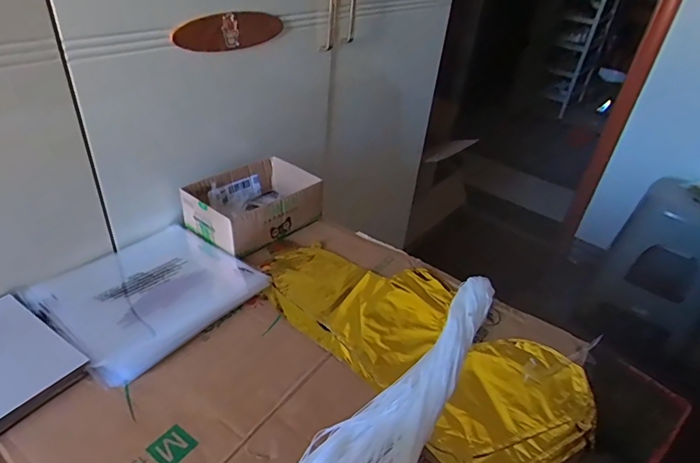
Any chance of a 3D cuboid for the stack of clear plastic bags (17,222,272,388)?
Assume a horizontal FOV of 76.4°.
[{"bbox_3d":[-0.251,0.068,0.560,0.207,0.017,0.218,26,39,28],"label":"stack of clear plastic bags"}]

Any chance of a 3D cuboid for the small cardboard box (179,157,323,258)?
[{"bbox_3d":[-0.147,-0.045,0.690,0.141,0.063,0.182,30,41,32],"label":"small cardboard box"}]

